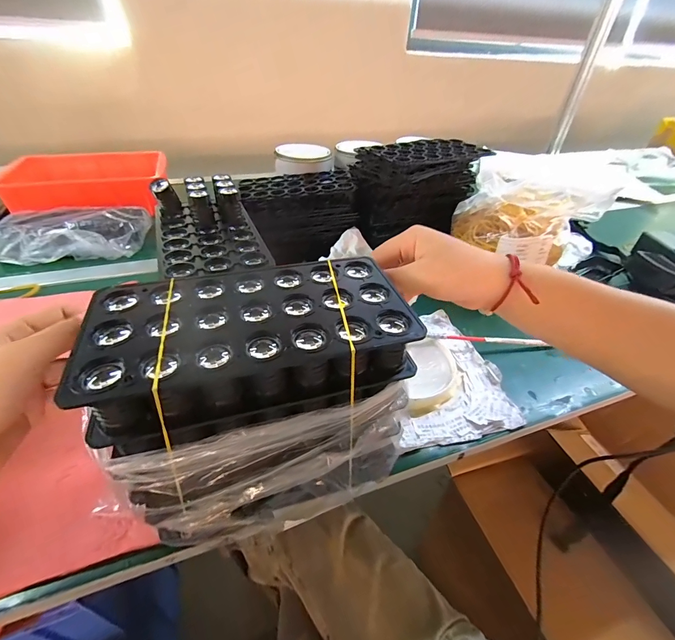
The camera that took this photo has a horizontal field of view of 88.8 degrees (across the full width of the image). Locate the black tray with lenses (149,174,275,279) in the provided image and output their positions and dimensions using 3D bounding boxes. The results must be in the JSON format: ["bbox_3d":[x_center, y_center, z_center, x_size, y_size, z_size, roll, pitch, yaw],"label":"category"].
[{"bbox_3d":[-0.137,-0.105,0.360,0.098,0.035,0.169,-14,42,-20],"label":"black tray with lenses"}]

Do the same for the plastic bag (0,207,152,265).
[{"bbox_3d":[-0.463,-0.145,0.592,0.255,0.059,0.145,-19,44,-25],"label":"plastic bag"}]

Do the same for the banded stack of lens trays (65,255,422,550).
[{"bbox_3d":[-0.051,0.053,0.254,0.189,0.143,0.114,-13,42,-18],"label":"banded stack of lens trays"}]

